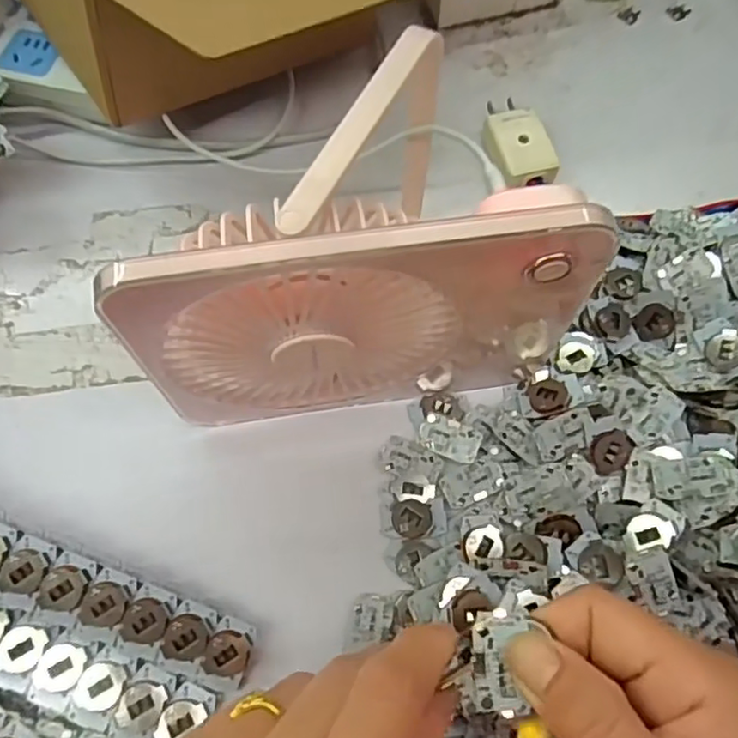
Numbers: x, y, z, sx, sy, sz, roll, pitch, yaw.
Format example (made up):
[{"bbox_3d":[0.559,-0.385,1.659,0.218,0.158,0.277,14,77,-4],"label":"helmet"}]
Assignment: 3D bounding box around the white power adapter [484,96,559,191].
[{"bbox_3d":[0.085,-0.134,0.372,0.035,0.018,0.065,-14,68,-6],"label":"white power adapter"}]

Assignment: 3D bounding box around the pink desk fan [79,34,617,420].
[{"bbox_3d":[-0.006,-0.049,0.271,0.174,0.134,0.094,-7,68,-3],"label":"pink desk fan"}]

